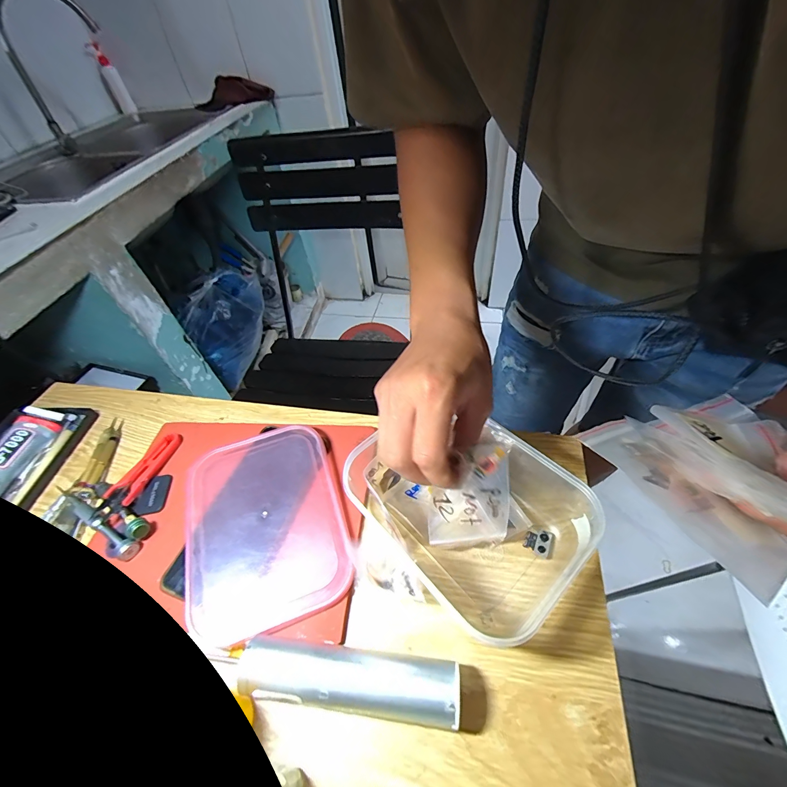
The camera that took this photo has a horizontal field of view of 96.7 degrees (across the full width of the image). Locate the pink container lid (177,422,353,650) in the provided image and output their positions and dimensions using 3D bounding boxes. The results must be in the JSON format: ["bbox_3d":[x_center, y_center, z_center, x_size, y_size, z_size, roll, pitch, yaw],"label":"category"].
[{"bbox_3d":[-0.113,0.110,0.308,0.127,0.015,0.169,-20,50,-10],"label":"pink container lid"}]

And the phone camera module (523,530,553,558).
[{"bbox_3d":[0.121,0.123,0.293,0.019,0.006,0.020,18,54,21],"label":"phone camera module"}]

